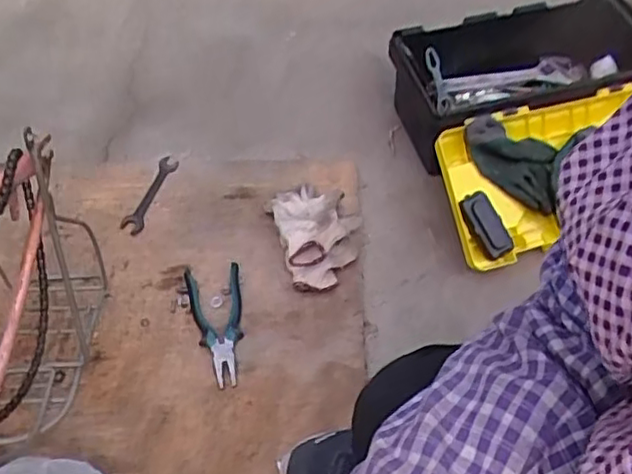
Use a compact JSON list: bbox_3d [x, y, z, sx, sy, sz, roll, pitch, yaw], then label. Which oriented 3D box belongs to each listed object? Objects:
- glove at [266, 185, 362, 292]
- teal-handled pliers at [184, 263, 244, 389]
[{"bbox_3d":[0.007,-0.011,1.056,0.138,0.056,0.200,-16,54,-12],"label":"glove"},{"bbox_3d":[-0.144,0.128,0.974,0.080,0.023,0.193,-9,53,-9],"label":"teal-handled pliers"}]

